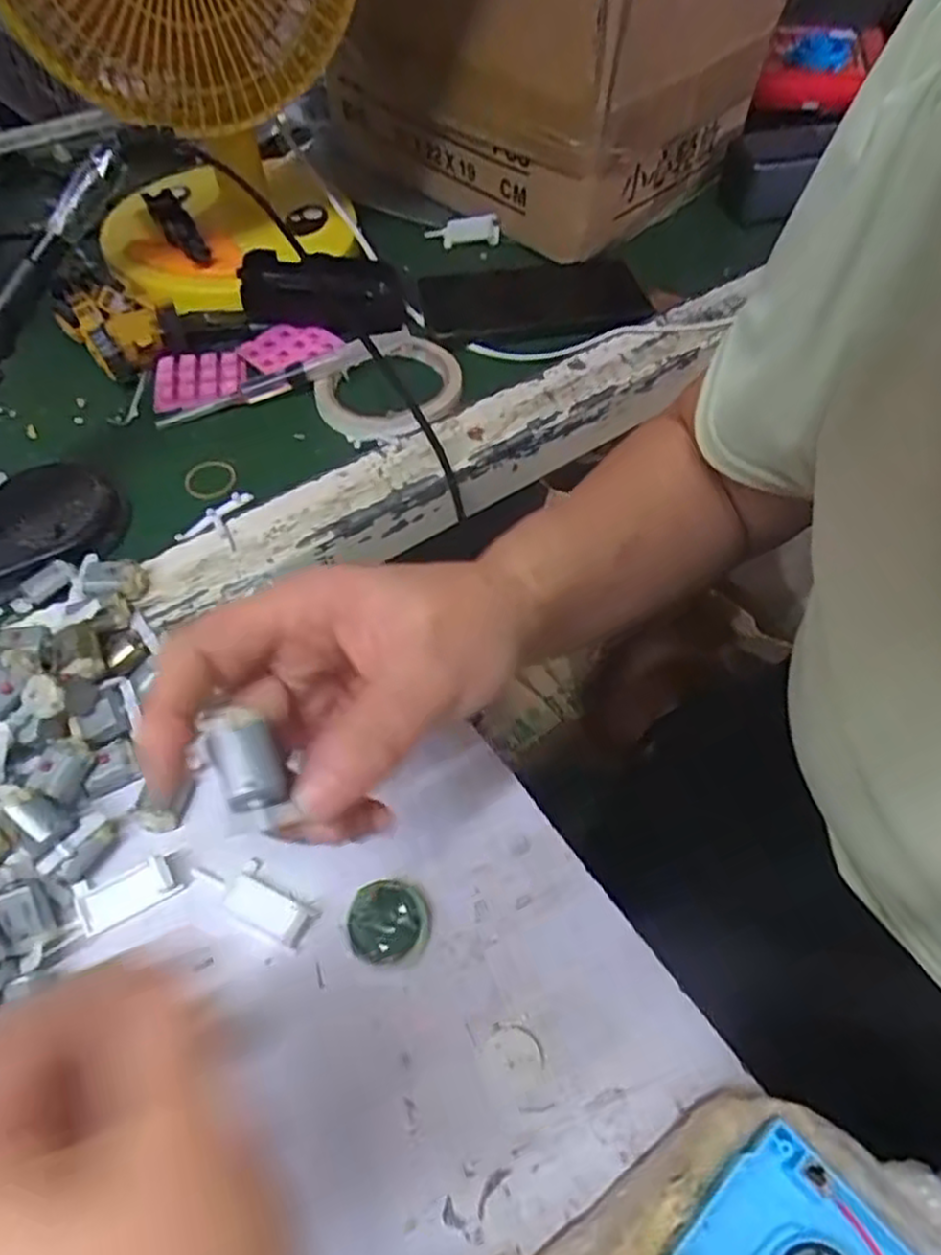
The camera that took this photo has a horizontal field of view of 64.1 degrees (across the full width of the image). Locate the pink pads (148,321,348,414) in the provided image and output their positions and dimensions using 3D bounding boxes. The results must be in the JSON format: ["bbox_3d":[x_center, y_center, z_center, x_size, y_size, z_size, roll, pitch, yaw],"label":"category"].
[{"bbox_3d":[-0.153,-0.183,0.512,0.128,0.010,0.047,-23,60,-16],"label":"pink pads"}]

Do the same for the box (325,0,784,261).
[{"bbox_3d":[0.057,-0.470,0.607,0.286,0.172,0.294,-36,64,-22],"label":"box"}]

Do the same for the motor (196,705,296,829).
[{"bbox_3d":[-0.064,0.039,0.205,0.019,0.016,0.033,-13,75,-54],"label":"motor"}]

